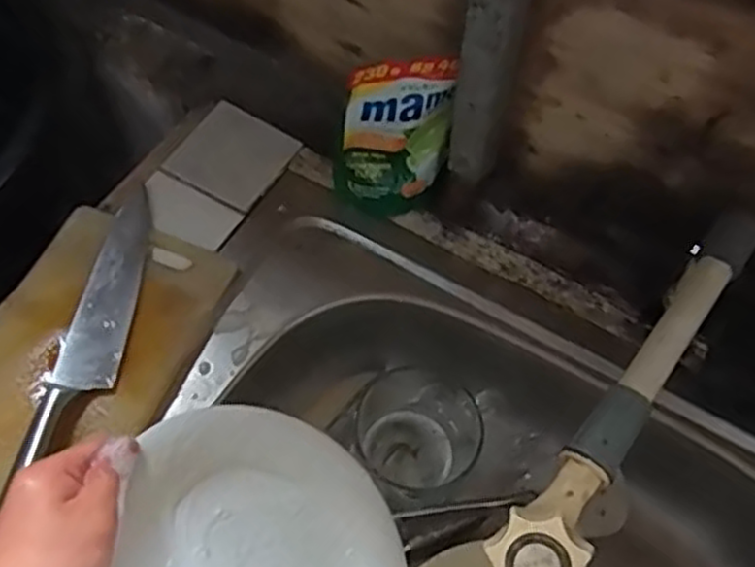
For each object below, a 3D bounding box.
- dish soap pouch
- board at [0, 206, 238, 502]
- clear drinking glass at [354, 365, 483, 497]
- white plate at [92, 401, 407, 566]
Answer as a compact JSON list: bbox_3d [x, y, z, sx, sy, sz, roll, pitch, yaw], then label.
[{"bbox_3d":[0.014,-0.112,0.595,0.090,0.154,0.029,-5,60,-6],"label":"dish soap pouch"},{"bbox_3d":[-0.226,0.057,0.560,0.152,0.022,0.247,21,61,10],"label":"board"},{"bbox_3d":[0.032,0.123,0.642,0.096,0.075,0.097,2,60,-3],"label":"clear drinking glass"},{"bbox_3d":[-0.074,0.156,0.433,0.188,0.023,0.172,19,47,-22],"label":"white plate"}]

